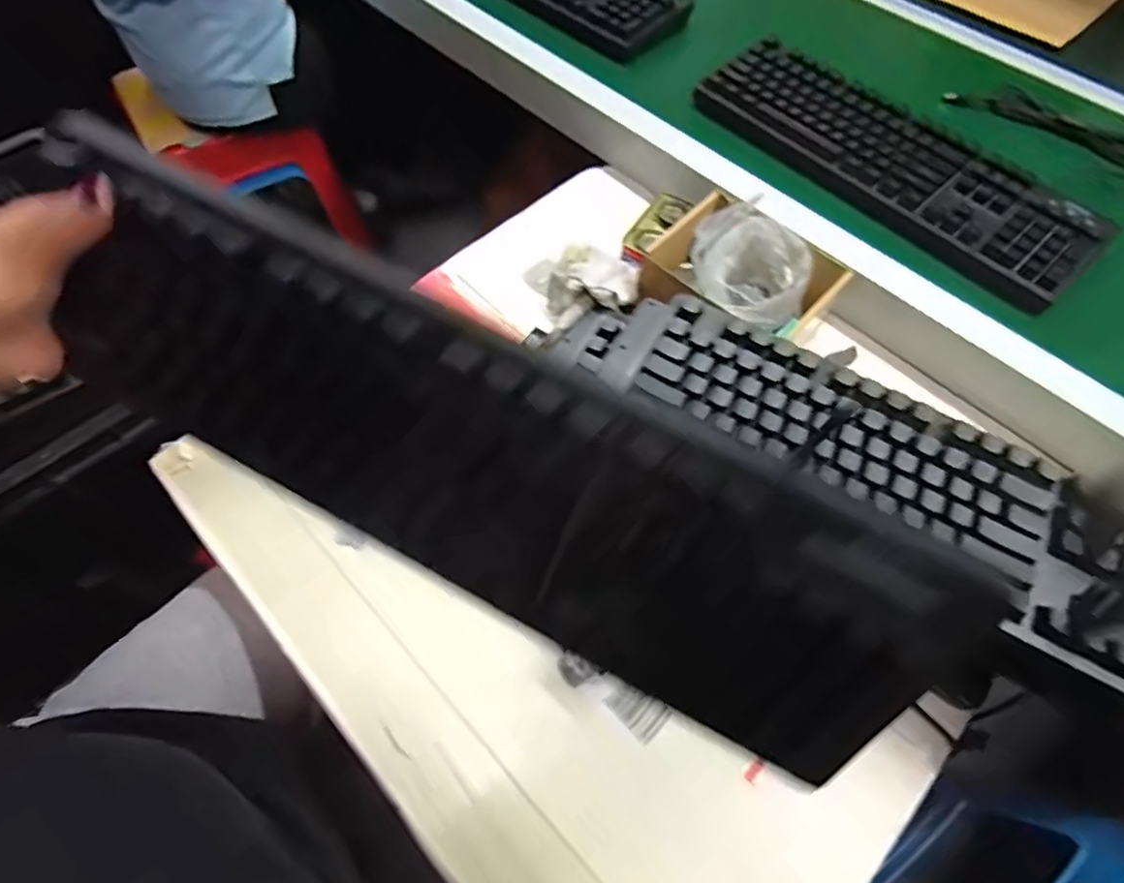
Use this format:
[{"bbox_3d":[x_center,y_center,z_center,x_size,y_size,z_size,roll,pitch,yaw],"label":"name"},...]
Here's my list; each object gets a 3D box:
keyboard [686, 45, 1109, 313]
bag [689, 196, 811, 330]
[{"bbox_3d":[0.349,-0.305,0.637,0.135,0.033,0.425,-40,69,-20],"label":"keyboard"},{"bbox_3d":[0.183,-0.163,0.570,0.087,0.074,0.115,-28,65,-15],"label":"bag"}]

